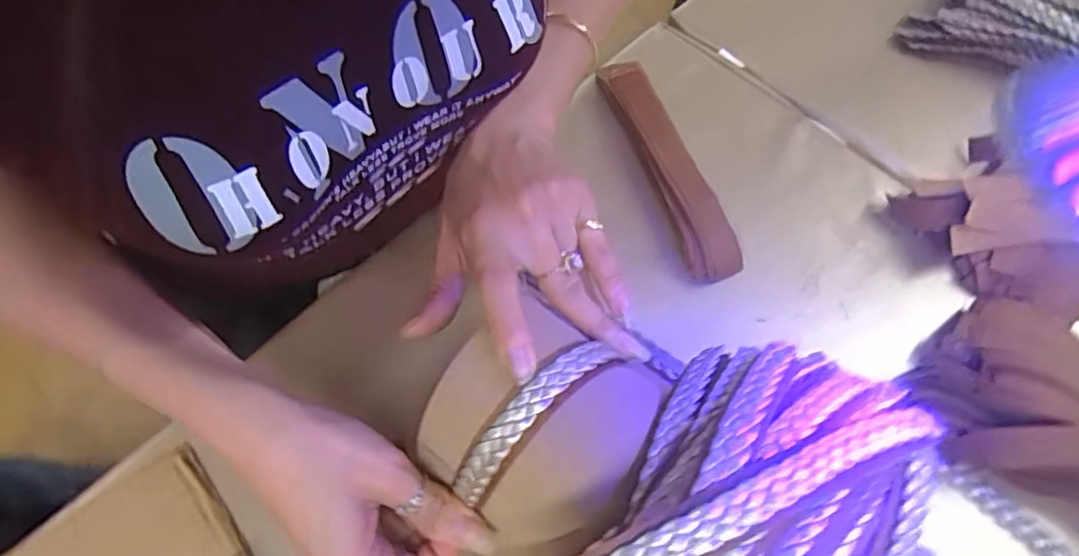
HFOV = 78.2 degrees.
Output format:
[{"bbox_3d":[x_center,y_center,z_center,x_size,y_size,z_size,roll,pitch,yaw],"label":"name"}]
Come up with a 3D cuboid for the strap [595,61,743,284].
[{"bbox_3d":[0.087,-0.078,0.452,0.033,0.025,0.177,-18,66,-9],"label":"strap"}]

